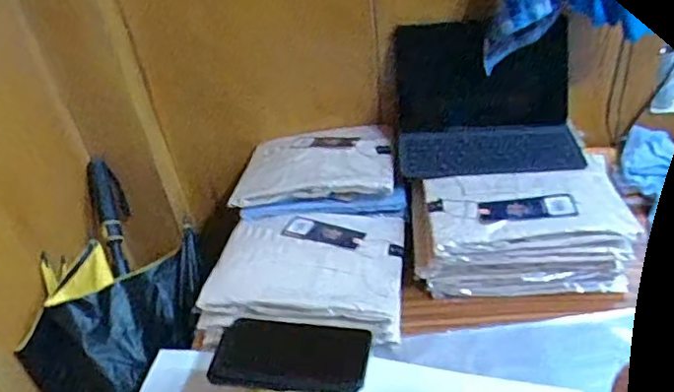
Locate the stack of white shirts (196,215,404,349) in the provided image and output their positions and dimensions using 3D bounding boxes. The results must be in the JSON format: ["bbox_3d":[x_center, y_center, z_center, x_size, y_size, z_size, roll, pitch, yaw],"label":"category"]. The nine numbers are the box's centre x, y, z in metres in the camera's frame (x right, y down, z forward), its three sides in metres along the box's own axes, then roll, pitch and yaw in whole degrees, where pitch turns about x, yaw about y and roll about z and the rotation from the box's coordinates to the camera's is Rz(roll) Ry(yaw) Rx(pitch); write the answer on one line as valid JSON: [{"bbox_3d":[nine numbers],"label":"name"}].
[{"bbox_3d":[-0.040,0.104,0.828,0.258,0.079,0.217,-1,36,8],"label":"stack of white shirts"}]

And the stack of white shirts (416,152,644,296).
[{"bbox_3d":[0.246,0.049,0.826,0.266,0.116,0.174,-3,36,5],"label":"stack of white shirts"}]

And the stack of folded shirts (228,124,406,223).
[{"bbox_3d":[-0.030,-0.055,0.984,0.266,0.045,0.211,-4,35,4],"label":"stack of folded shirts"}]

